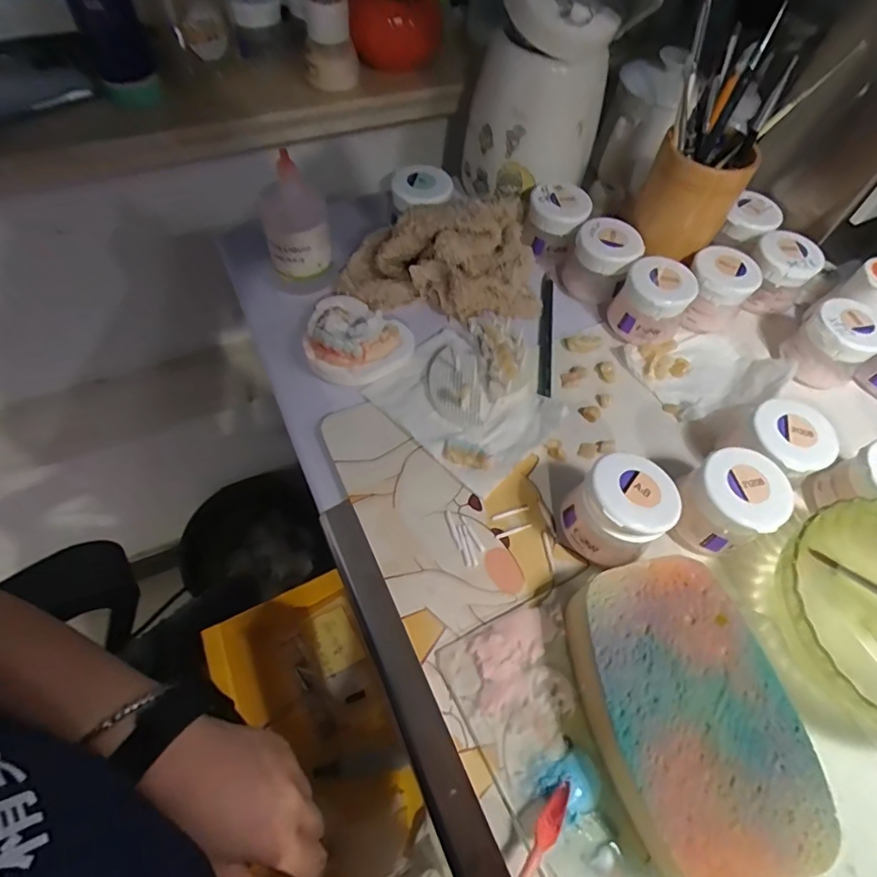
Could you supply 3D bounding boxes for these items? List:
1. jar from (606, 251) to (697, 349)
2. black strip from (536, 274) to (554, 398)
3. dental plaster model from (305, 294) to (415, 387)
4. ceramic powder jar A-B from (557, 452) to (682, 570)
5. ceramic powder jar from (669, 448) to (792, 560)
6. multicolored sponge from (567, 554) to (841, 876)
[{"bbox_3d":[0.163,-0.105,0.389,0.050,0.044,0.049,2,59,-3],"label":"jar"},{"bbox_3d":[0.085,-0.085,0.403,0.010,0.011,0.131,9,59,1],"label":"black strip"},{"bbox_3d":[-0.065,-0.075,0.372,0.078,0.028,0.069,34,62,15],"label":"dental plaster model"},{"bbox_3d":[0.103,0.041,0.295,0.055,0.056,0.052,2,59,-3],"label":"ceramic powder jar A-B"},{"bbox_3d":[0.171,0.039,0.303,0.053,0.048,0.050,2,59,-3],"label":"ceramic powder jar"},{"bbox_3d":[0.119,0.131,0.249,0.092,0.035,0.133,-10,60,-10],"label":"multicolored sponge"}]

